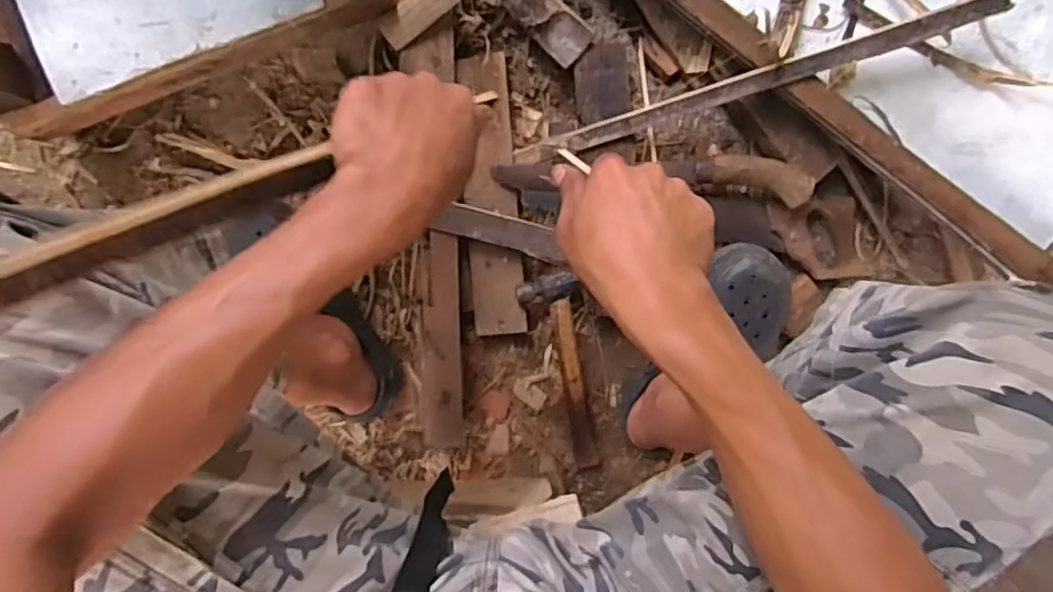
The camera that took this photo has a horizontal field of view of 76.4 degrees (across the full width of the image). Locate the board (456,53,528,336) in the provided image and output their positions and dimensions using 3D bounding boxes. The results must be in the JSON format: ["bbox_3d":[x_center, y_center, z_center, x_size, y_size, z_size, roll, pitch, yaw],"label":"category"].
[{"bbox_3d":[-0.041,-0.113,0.765,0.060,0.021,0.313,-5,91,6],"label":"board"}]

